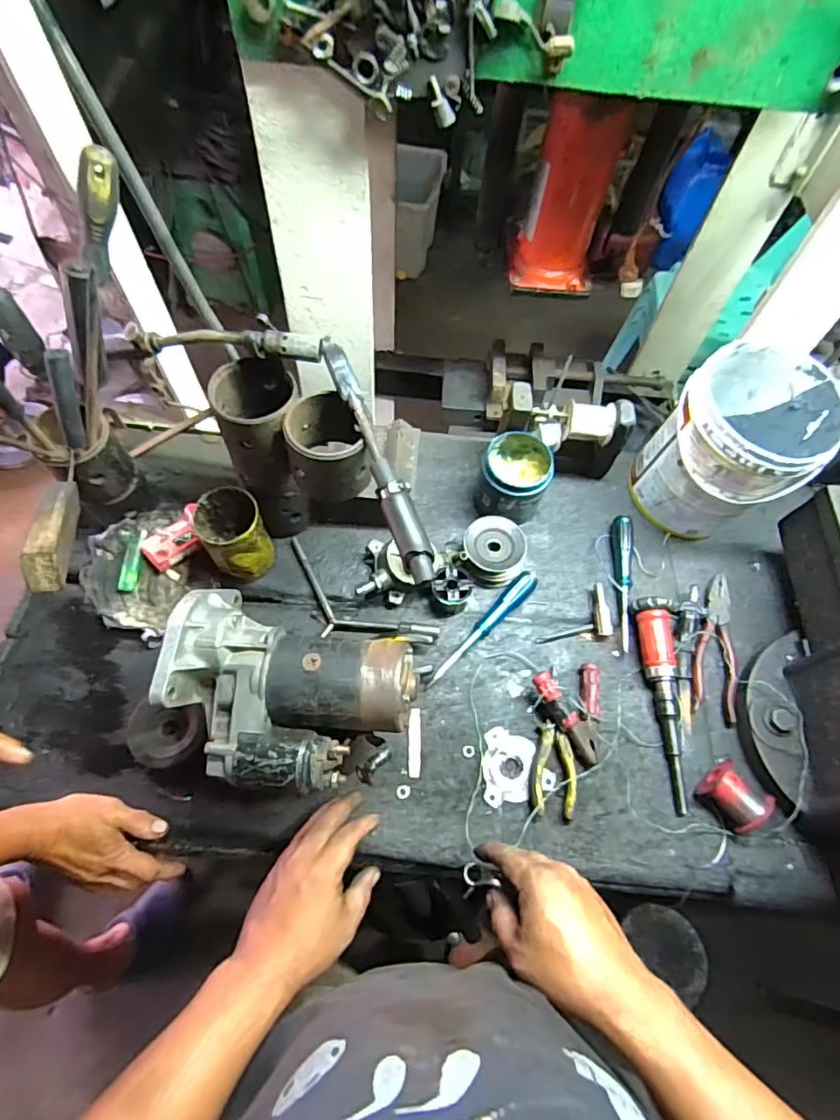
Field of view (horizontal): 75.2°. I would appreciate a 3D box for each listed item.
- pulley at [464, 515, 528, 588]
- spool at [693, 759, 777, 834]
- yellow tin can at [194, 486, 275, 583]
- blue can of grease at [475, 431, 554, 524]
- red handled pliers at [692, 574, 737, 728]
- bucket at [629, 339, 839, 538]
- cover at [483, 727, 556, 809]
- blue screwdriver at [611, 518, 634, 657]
[{"bbox_3d":[0.098,-0.010,0.725,0.082,0.046,0.085,1,62,-3],"label":"pulley"},{"bbox_3d":[0.348,0.261,0.601,0.056,0.050,0.067,-38,71,-20],"label":"spool"},{"bbox_3d":[-0.226,-0.031,0.670,0.075,0.101,0.085,-27,67,-16],"label":"yellow tin can"},{"bbox_3d":[0.127,-0.107,0.741,0.087,0.103,0.085,1,62,-3],"label":"blue can of grease"},{"bbox_3d":[0.379,0.106,0.693,0.057,0.011,0.190,18,63,6],"label":"red handled pliers"},{"bbox_3d":[0.399,-0.137,0.716,0.167,0.212,0.171,1,62,-3],"label":"bucket"},{"bbox_3d":[0.113,0.238,0.631,0.078,0.010,0.082,2,62,-3],"label":"cover"},{"bbox_3d":[0.273,0.025,0.721,0.026,0.029,0.182,5,62,-1],"label":"blue screwdriver"}]

